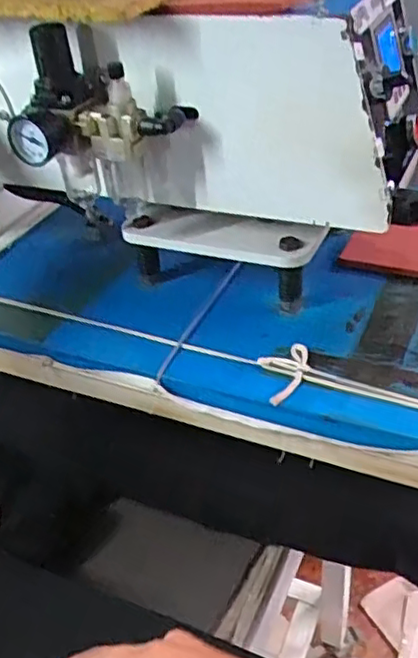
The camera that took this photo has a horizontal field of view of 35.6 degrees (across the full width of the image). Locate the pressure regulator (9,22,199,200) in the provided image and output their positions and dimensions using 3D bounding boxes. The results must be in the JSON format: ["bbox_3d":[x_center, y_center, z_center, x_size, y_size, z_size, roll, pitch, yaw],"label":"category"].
[{"bbox_3d":[-0.091,-0.163,0.532,0.134,0.134,0.082,10,41,22],"label":"pressure regulator"}]

